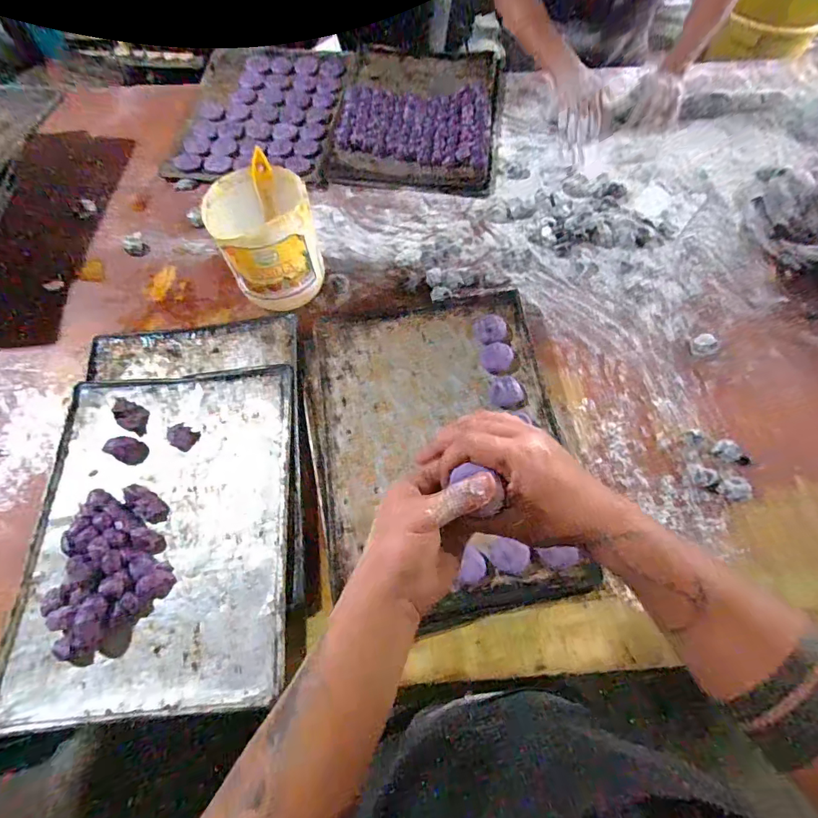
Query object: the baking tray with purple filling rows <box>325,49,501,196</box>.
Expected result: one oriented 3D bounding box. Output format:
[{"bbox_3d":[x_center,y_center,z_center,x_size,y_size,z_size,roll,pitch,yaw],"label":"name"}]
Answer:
[{"bbox_3d":[0.021,-0.646,0.956,0.337,0.027,0.455,7,65,3],"label":"baking tray with purple filling rows"}]

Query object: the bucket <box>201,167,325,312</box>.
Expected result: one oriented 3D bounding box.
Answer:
[{"bbox_3d":[-0.218,-0.262,0.699,0.139,0.161,0.144,0,65,0],"label":"bucket"}]

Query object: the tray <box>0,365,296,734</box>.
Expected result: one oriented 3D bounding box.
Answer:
[{"bbox_3d":[-0.323,0.146,0.588,0.327,0.029,0.436,-4,65,-2],"label":"tray"}]

